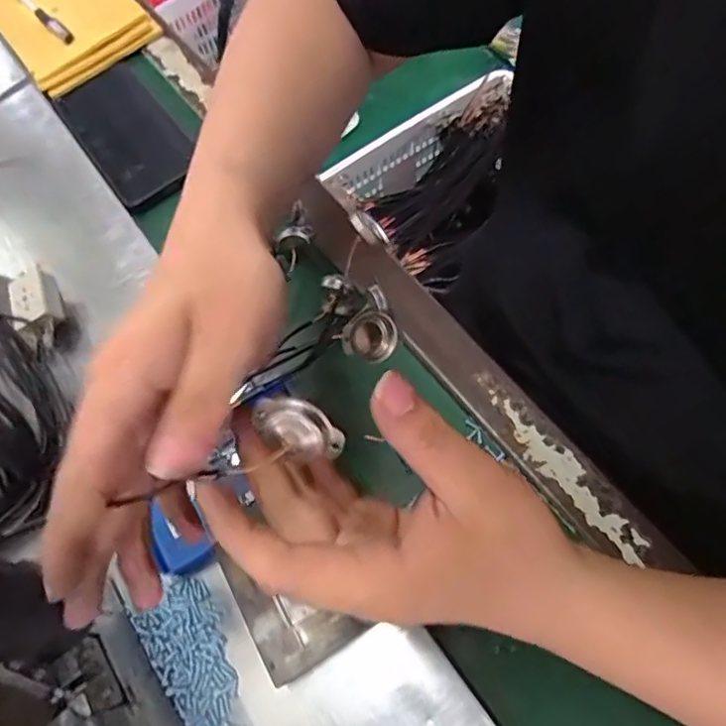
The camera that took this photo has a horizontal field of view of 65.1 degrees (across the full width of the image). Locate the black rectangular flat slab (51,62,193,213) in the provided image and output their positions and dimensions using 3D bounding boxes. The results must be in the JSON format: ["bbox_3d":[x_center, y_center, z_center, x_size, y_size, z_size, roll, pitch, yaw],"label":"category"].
[{"bbox_3d":[-0.212,-0.211,0.503,0.080,0.012,0.176,-35,66,-10],"label":"black rectangular flat slab"}]

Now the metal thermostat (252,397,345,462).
[{"bbox_3d":[-0.023,0.024,0.214,0.035,0.012,0.017,39,86,-3],"label":"metal thermostat"}]

